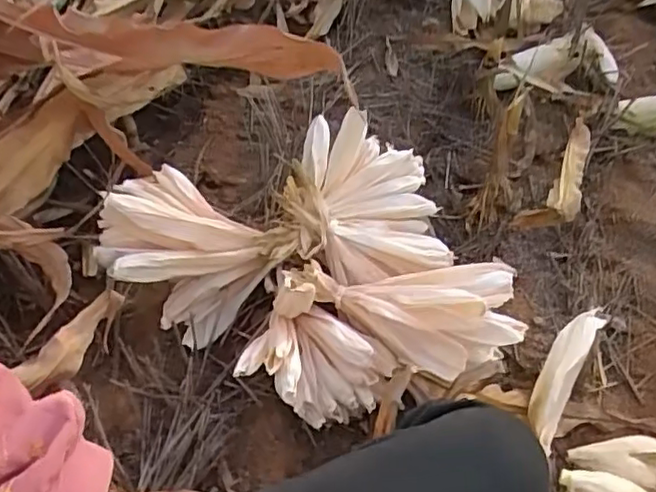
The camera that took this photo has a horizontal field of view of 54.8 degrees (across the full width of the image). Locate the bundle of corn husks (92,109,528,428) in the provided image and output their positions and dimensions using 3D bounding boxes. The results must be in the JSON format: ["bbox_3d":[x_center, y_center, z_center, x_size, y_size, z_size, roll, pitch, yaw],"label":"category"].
[{"bbox_3d":[-0.044,0.028,0.864,0.470,0.204,0.442,-16,48,-12],"label":"bundle of corn husks"}]

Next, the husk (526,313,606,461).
[{"bbox_3d":[0.309,0.157,0.824,0.049,0.061,0.215,25,64,21],"label":"husk"}]

